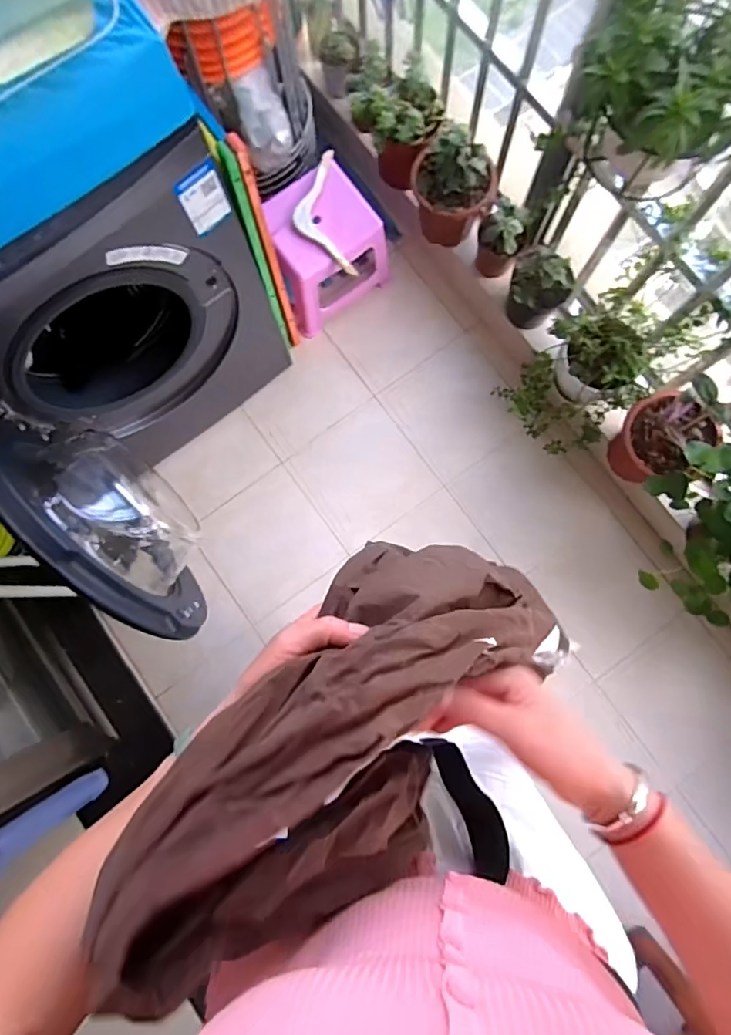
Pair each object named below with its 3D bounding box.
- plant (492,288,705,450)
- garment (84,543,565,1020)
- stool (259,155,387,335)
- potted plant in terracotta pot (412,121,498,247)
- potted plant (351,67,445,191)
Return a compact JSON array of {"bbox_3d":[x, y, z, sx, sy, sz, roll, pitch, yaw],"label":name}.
[{"bbox_3d":[0.492,-0.320,1.180,0.254,0.285,0.248,-39,84,-4],"label":"plant"},{"bbox_3d":[0.007,0.130,0.351,0.164,0.093,0.362,48,57,6],"label":"garment"},{"bbox_3d":[-0.111,-0.653,1.314,0.267,0.242,0.232,-35,84,-3],"label":"stool"},{"bbox_3d":[0.191,-0.766,1.215,0.169,0.219,0.176,0,83,1],"label":"potted plant in terracotta pot"},{"bbox_3d":[0.083,-0.892,1.257,0.167,0.215,0.172,43,86,6],"label":"potted plant"}]

